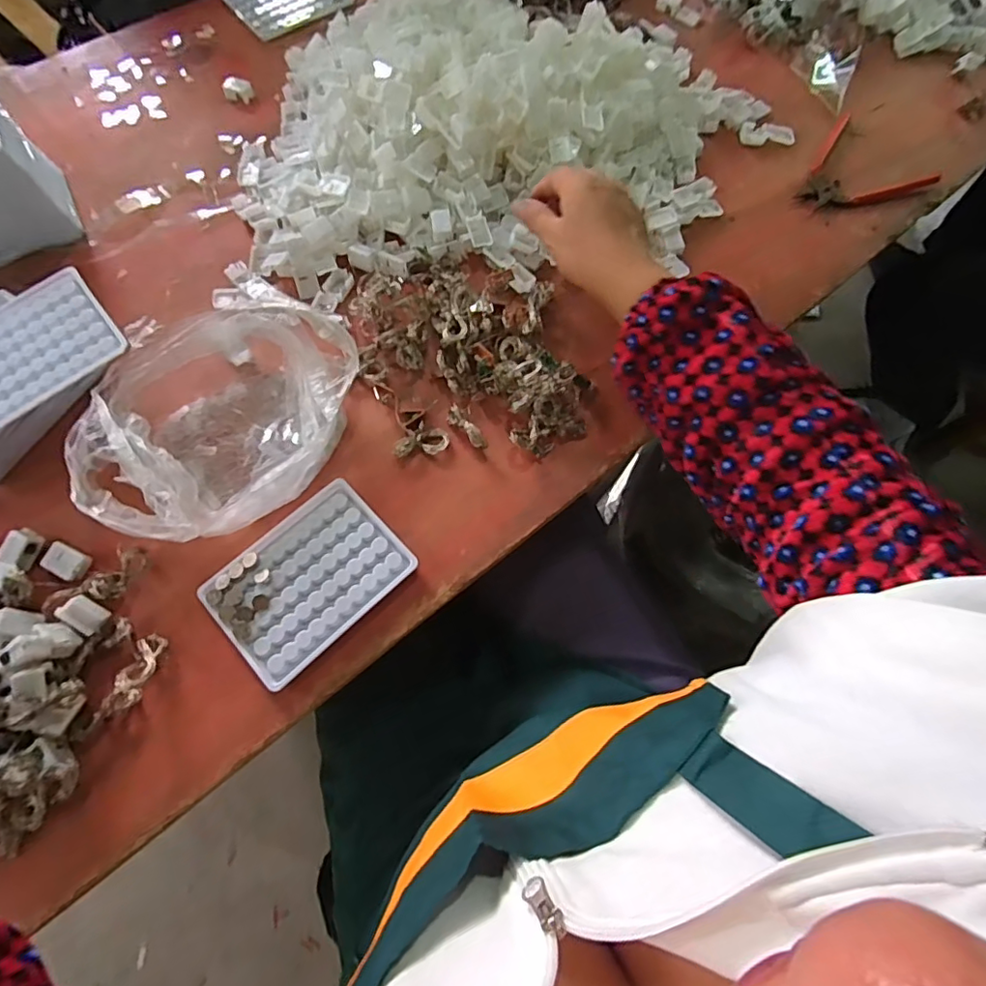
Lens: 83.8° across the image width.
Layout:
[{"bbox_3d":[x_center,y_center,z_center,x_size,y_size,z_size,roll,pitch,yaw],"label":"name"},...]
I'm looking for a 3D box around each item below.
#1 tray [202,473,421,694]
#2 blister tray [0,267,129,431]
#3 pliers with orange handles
[{"bbox_3d":[-0.133,0.061,0.399,0.129,0.014,0.094,-42,77,-15],"label":"tray"},{"bbox_3d":[-0.347,-0.104,0.405,0.129,0.011,0.095,-37,75,-13],"label":"blister tray"},{"bbox_3d":[0.365,-0.316,0.554,0.129,0.011,0.110,-41,76,-14],"label":"pliers with orange handles"}]

